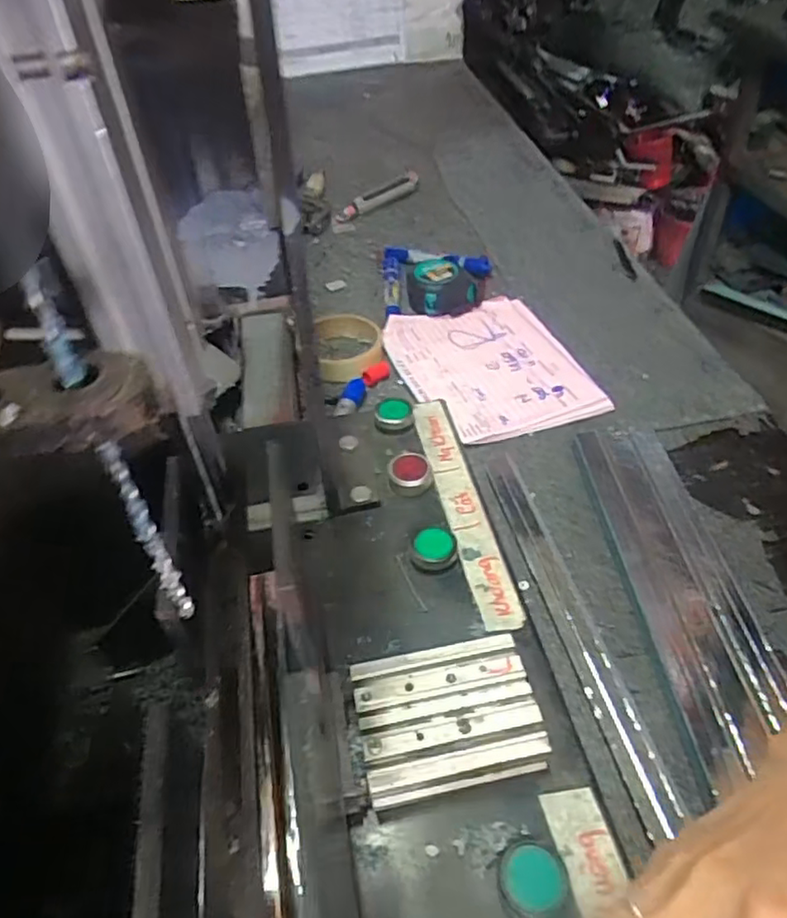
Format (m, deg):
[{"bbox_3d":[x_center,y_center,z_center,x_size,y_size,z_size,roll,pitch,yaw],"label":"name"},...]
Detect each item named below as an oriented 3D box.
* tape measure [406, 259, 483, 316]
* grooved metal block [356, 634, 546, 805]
[{"bbox_3d":[0.059,-0.193,0.710,0.084,0.043,0.070,-2,44,2],"label":"tape measure"},{"bbox_3d":[0.025,0.121,0.295,0.079,0.027,0.062,-10,45,-5],"label":"grooved metal block"}]

